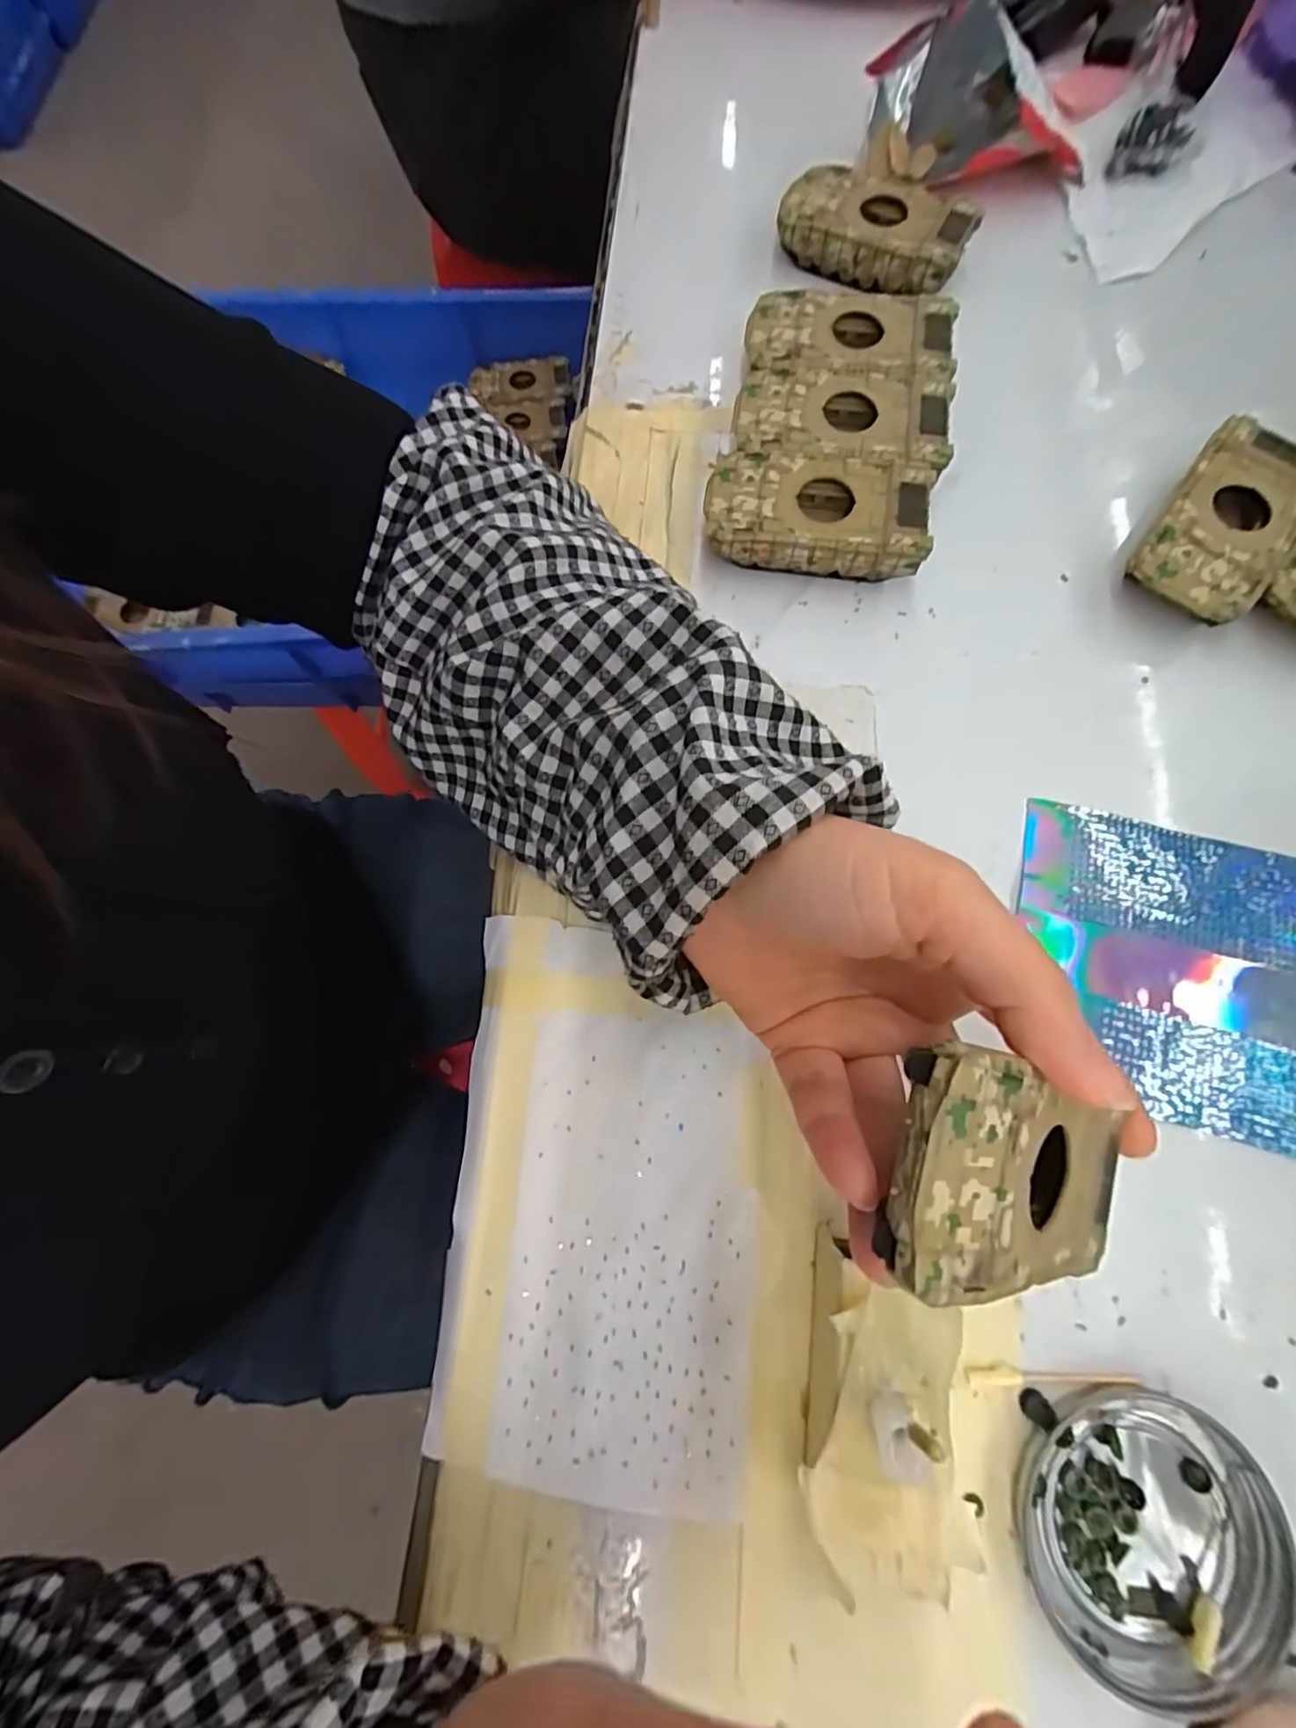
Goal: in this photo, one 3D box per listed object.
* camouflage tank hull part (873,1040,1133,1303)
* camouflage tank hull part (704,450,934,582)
[{"bbox_3d":[0.085,0.073,0.140,0.096,0.009,0.046,28,73,-32],"label":"camouflage tank hull part"},{"bbox_3d":[0.075,-0.157,0.285,0.095,0.026,0.048,9,75,4],"label":"camouflage tank hull part"}]

